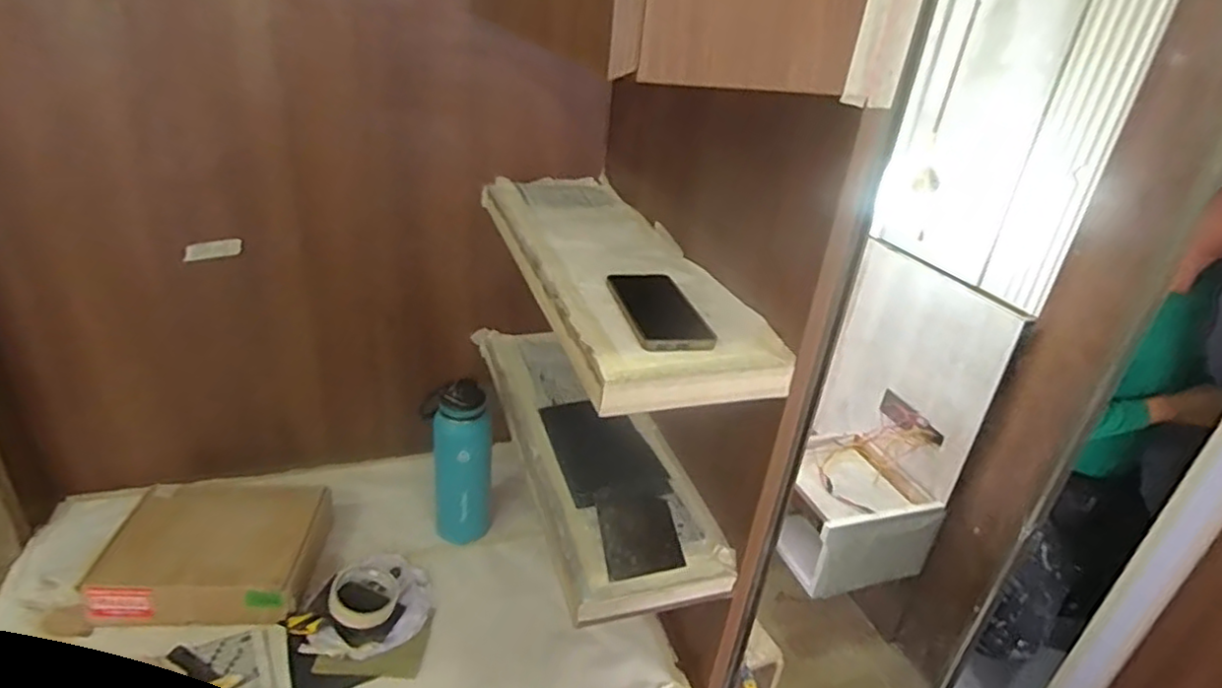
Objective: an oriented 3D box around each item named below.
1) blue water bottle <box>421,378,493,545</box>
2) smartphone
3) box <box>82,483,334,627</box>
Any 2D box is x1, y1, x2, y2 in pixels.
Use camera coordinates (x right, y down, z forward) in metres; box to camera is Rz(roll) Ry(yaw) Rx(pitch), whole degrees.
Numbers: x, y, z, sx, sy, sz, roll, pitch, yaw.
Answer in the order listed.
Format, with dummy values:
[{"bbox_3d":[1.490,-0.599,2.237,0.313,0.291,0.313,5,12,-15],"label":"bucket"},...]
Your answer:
[{"bbox_3d":[-0.243,0.190,1.057,0.102,0.279,0.080,-2,29,-15],"label":"blue water bottle"},{"bbox_3d":[0.051,-0.039,0.716,0.078,0.013,0.174,-2,29,-16],"label":"smartphone"},{"bbox_3d":[-0.580,0.299,0.976,0.271,0.073,0.214,3,28,-7],"label":"box"}]

